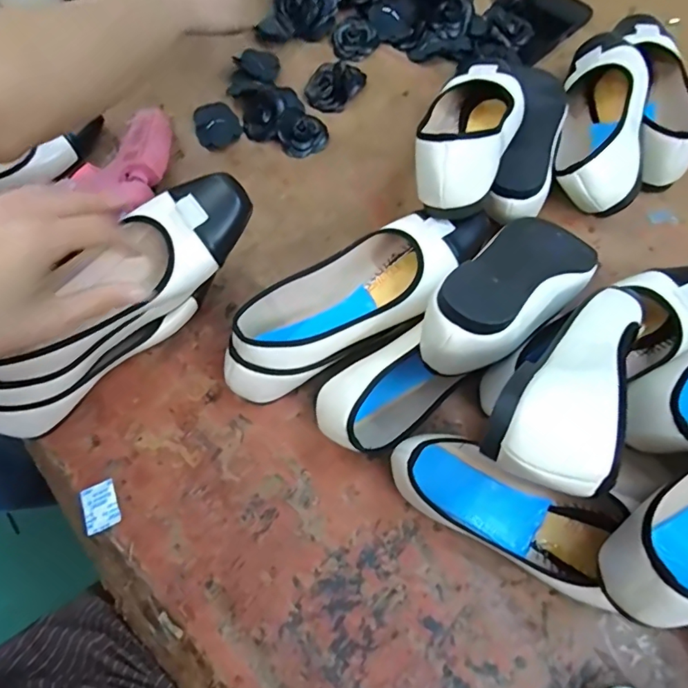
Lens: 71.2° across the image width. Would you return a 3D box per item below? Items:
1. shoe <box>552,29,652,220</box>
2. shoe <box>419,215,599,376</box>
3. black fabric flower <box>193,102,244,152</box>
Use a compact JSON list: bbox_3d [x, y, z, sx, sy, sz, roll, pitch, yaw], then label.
[{"bbox_3d":[0.277,-0.240,0.513,0.079,0.071,0.229,17,70,9],"label":"shoe"},{"bbox_3d":[0.135,-0.045,0.394,0.220,0.070,0.080,-33,70,-33],"label":"shoe"},{"bbox_3d":[-0.151,-0.263,0.579,0.052,0.014,0.059,-17,69,-4],"label":"black fabric flower"}]

